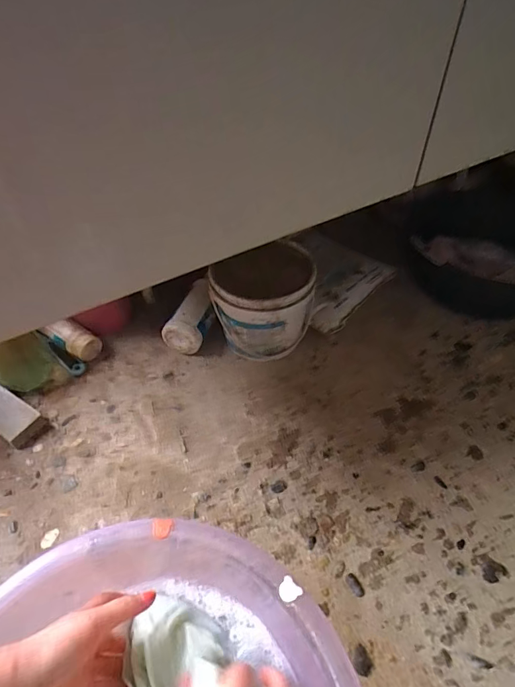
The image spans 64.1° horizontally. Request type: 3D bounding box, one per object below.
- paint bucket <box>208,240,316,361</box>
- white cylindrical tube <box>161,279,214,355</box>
[{"bbox_3d":[0.013,-0.060,0.672,0.145,0.164,0.131,8,47,9],"label":"paint bucket"},{"bbox_3d":[-0.105,-0.048,0.721,0.070,0.066,0.130,13,51,20],"label":"white cylindrical tube"}]

